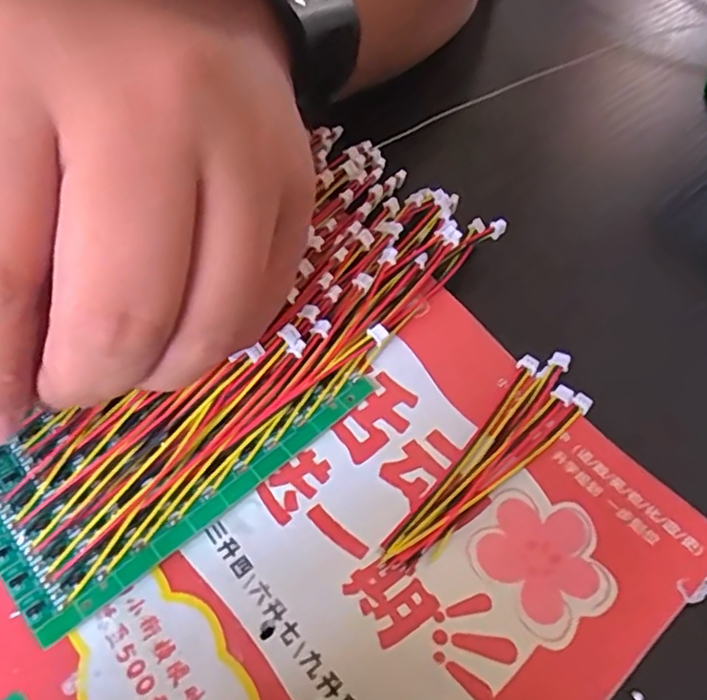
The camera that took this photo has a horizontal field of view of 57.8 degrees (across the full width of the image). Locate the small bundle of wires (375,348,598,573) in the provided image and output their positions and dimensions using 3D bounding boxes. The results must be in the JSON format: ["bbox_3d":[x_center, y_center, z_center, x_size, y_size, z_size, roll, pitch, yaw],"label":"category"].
[{"bbox_3d":[0.036,0.029,0.169,0.020,0.004,0.078,36,63,23],"label":"small bundle of wires"}]

